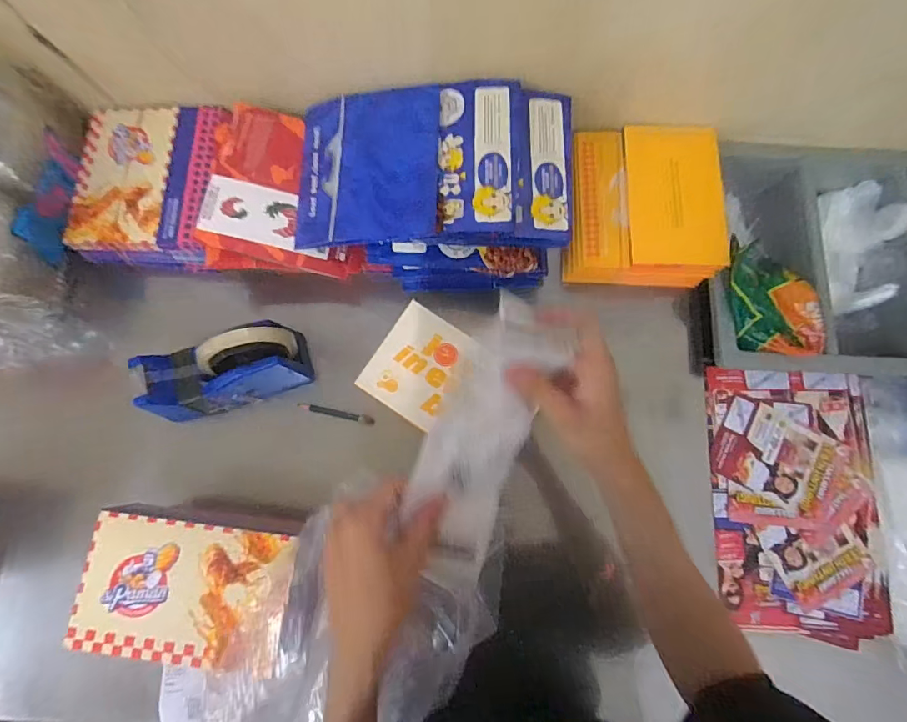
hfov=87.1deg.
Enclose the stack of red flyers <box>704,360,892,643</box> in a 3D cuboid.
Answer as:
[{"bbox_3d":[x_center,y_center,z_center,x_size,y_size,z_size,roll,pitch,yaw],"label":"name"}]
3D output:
[{"bbox_3d":[0.396,0.158,0.557,0.189,0.018,0.296,3,78,-1],"label":"stack of red flyers"}]

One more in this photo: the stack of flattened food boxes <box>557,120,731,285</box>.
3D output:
[{"bbox_3d":[0.223,-0.179,0.556,0.174,0.052,0.190,7,78,0],"label":"stack of flattened food boxes"}]

